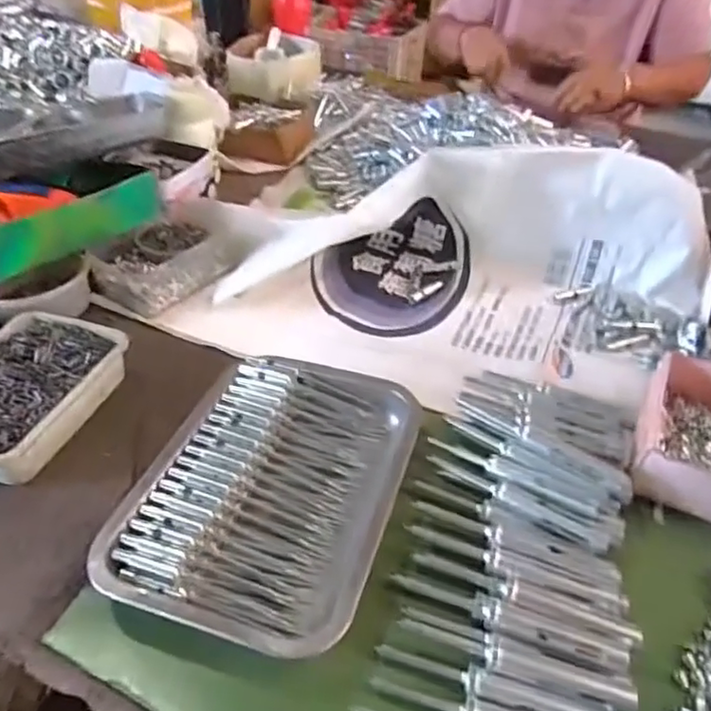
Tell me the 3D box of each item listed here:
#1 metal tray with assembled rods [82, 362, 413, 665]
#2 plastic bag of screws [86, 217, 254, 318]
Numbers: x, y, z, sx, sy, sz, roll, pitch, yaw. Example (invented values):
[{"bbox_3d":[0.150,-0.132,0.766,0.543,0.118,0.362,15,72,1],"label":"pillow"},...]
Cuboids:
[{"bbox_3d":[-0.059,0.096,0.486,0.187,0.033,0.257,15,47,12],"label":"metal tray with assembled rods"},{"bbox_3d":[-0.223,-0.112,0.726,0.111,0.053,0.157,29,48,28],"label":"plastic bag of screws"}]

